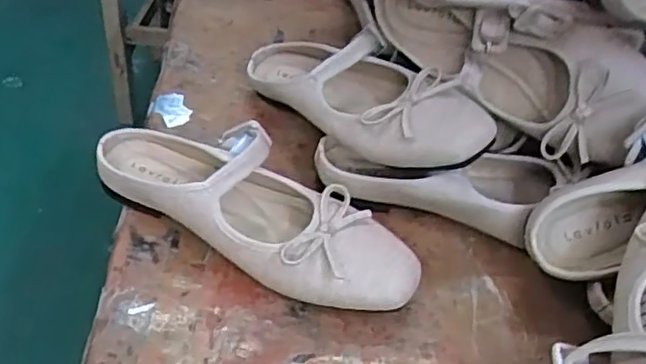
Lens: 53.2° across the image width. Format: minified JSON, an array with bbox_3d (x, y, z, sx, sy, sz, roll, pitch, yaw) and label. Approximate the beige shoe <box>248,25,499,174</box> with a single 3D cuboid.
[{"bbox_3d":[0.027,-0.071,0.494,0.089,0.055,0.239,-24,36,-27],"label":"beige shoe"}]

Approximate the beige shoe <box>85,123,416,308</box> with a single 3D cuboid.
[{"bbox_3d":[-0.049,0.015,0.440,0.245,0.057,0.082,27,48,20],"label":"beige shoe"}]

